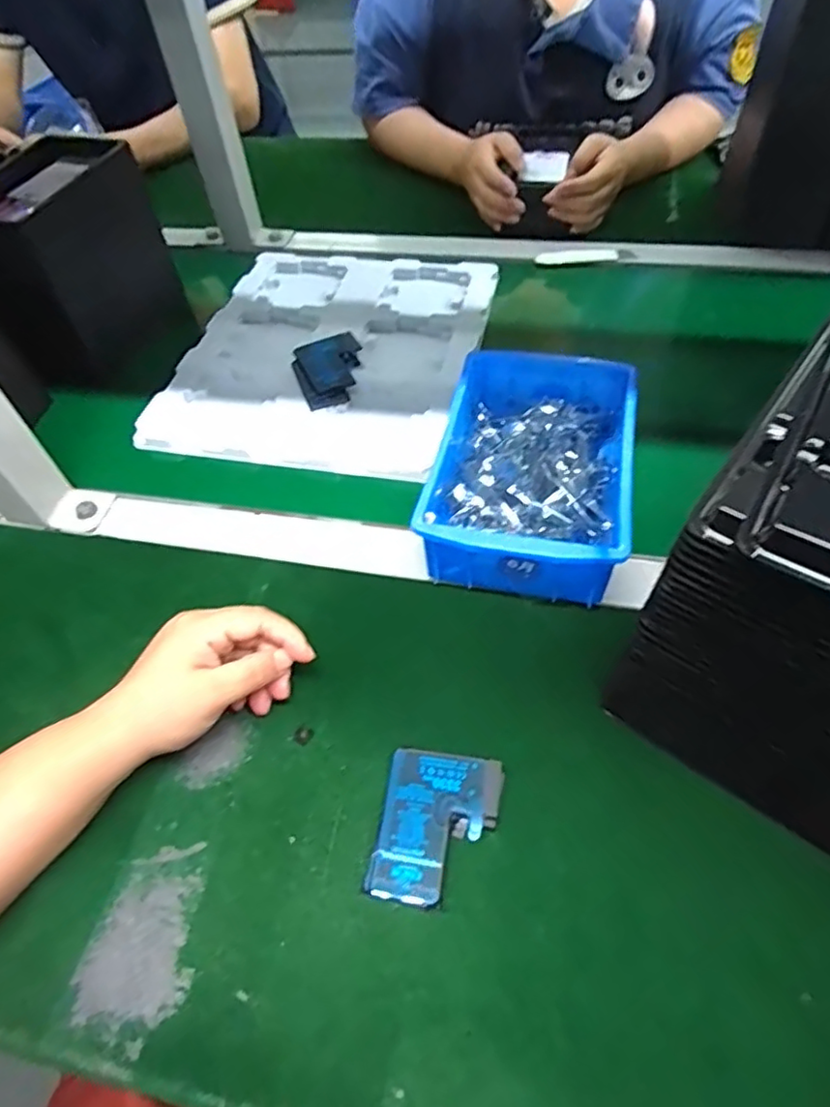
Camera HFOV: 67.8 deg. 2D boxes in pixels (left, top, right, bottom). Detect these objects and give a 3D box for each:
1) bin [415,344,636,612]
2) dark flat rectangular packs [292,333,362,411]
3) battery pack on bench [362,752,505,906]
[{"bbox_3d":[0.083,-0.063,0.451,0.136,0.065,0.196,8,54,11],"label":"bin"},{"bbox_3d":[-0.077,-0.171,0.574,0.065,0.016,0.090,-19,54,-9],"label":"dark flat rectangular packs"},{"bbox_3d":[0.012,0.147,0.333,0.062,0.011,0.077,8,54,11],"label":"battery pack on bench"}]

